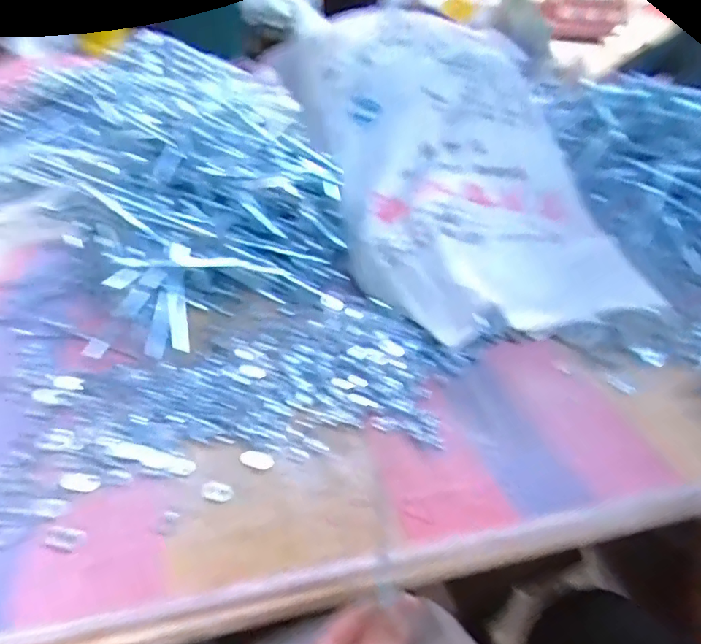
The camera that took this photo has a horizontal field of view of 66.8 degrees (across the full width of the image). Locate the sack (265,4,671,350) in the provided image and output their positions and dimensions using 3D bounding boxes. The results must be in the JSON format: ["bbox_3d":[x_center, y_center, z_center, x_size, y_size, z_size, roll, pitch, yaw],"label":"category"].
[{"bbox_3d":[0.167,-0.254,0.848,0.393,0.314,0.585,-5,38,-17],"label":"sack"}]

